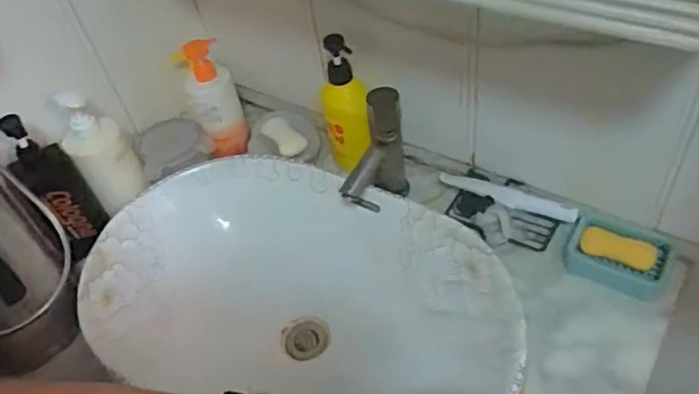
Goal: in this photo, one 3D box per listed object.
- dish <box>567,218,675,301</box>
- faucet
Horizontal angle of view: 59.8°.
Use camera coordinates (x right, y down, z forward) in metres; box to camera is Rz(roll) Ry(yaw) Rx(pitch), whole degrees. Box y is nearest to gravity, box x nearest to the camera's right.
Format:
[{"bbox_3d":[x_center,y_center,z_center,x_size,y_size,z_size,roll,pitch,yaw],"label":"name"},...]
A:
[{"bbox_3d":[0.340,0.077,0.775,0.121,0.029,0.091,22,53,24],"label":"dish"},{"bbox_3d":[0.040,-0.043,0.833,0.064,0.163,0.134,11,50,16],"label":"faucet"}]

